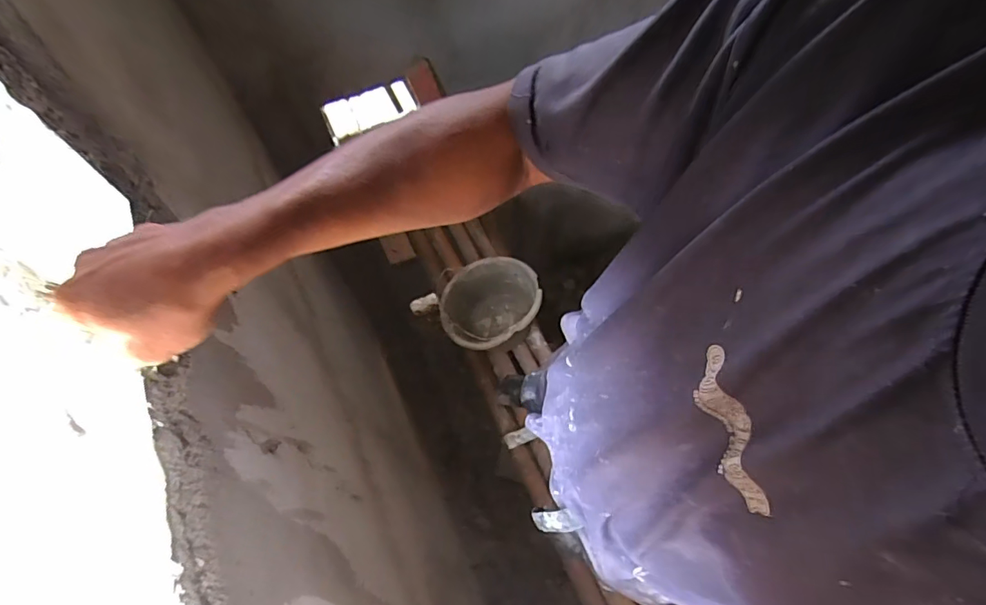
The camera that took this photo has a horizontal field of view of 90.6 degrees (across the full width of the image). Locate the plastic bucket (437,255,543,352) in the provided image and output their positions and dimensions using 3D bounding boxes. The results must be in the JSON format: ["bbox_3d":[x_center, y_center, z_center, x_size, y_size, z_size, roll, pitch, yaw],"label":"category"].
[{"bbox_3d":[-0.003,0.031,1.410,0.278,0.201,0.253,-1,63,2],"label":"plastic bucket"}]

